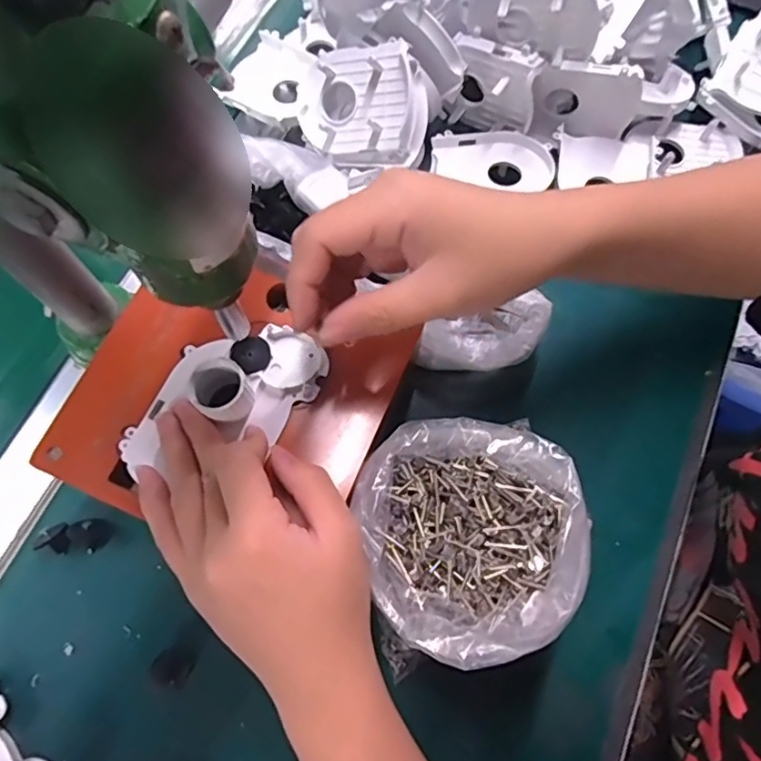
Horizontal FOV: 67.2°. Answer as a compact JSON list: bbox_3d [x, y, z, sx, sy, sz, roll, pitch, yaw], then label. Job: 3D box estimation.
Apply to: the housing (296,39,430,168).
[{"bbox_3d":[-0.013,-0.182,0.387,0.083,0.027,0.073,4,103,20],"label":"housing"}]

